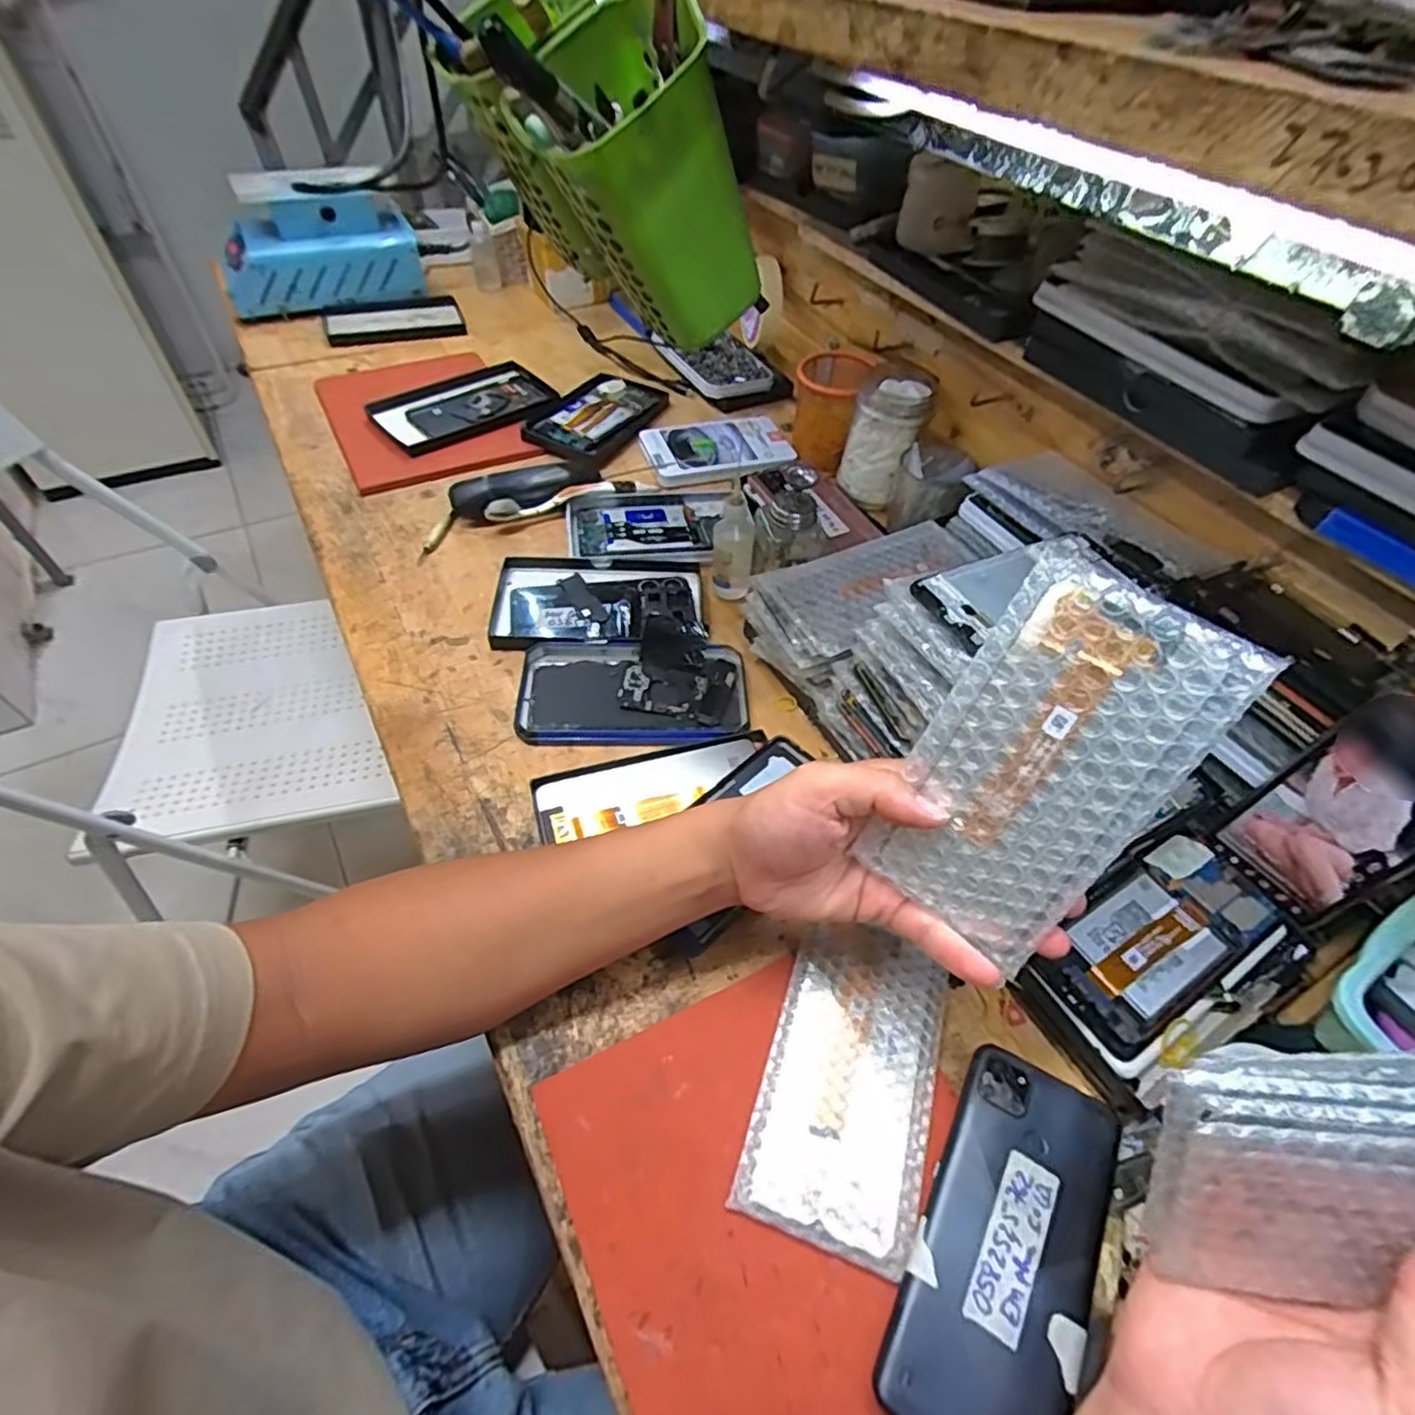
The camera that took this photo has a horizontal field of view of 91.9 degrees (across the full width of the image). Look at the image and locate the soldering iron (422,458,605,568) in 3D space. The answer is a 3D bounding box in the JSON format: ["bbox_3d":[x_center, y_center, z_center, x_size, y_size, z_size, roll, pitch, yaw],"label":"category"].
[{"bbox_3d":[-0.195,-0.206,0.665,0.188,0.034,0.053,-27,57,-23],"label":"soldering iron"}]

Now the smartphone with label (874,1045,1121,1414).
[{"bbox_3d":[0.143,0.254,0.324,0.075,0.012,0.163,27,54,17],"label":"smartphone with label"}]

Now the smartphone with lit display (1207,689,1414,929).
[{"bbox_3d":[0.373,0.062,0.396,0.010,0.141,0.073,-13,52,-36],"label":"smartphone with lit display"}]

